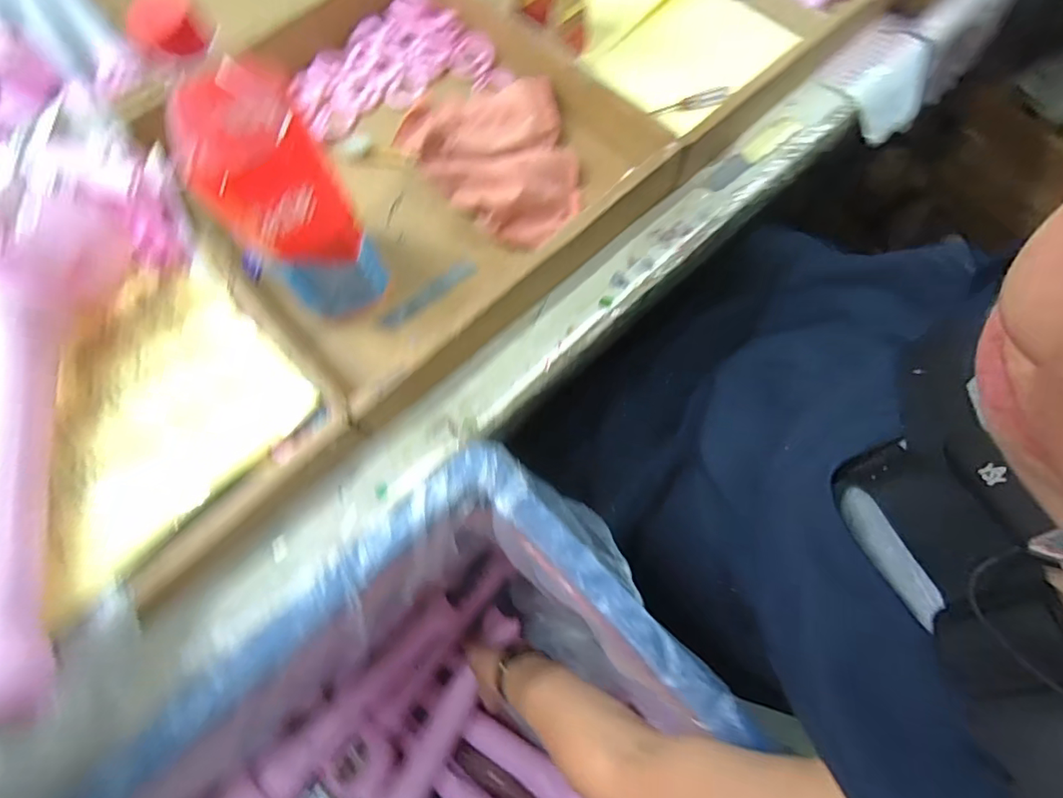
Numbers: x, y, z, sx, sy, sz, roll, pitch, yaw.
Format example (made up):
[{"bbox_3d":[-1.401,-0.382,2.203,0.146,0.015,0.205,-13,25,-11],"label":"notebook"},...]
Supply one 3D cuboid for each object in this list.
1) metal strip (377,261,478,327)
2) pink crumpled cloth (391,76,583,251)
[{"bbox_3d":[-0.090,-0.092,0.433,0.093,0.005,0.020,-33,70,-7],"label":"metal strip"},{"bbox_3d":[-0.027,-0.232,0.456,0.139,0.036,0.201,-42,76,-11],"label":"pink crumpled cloth"}]

